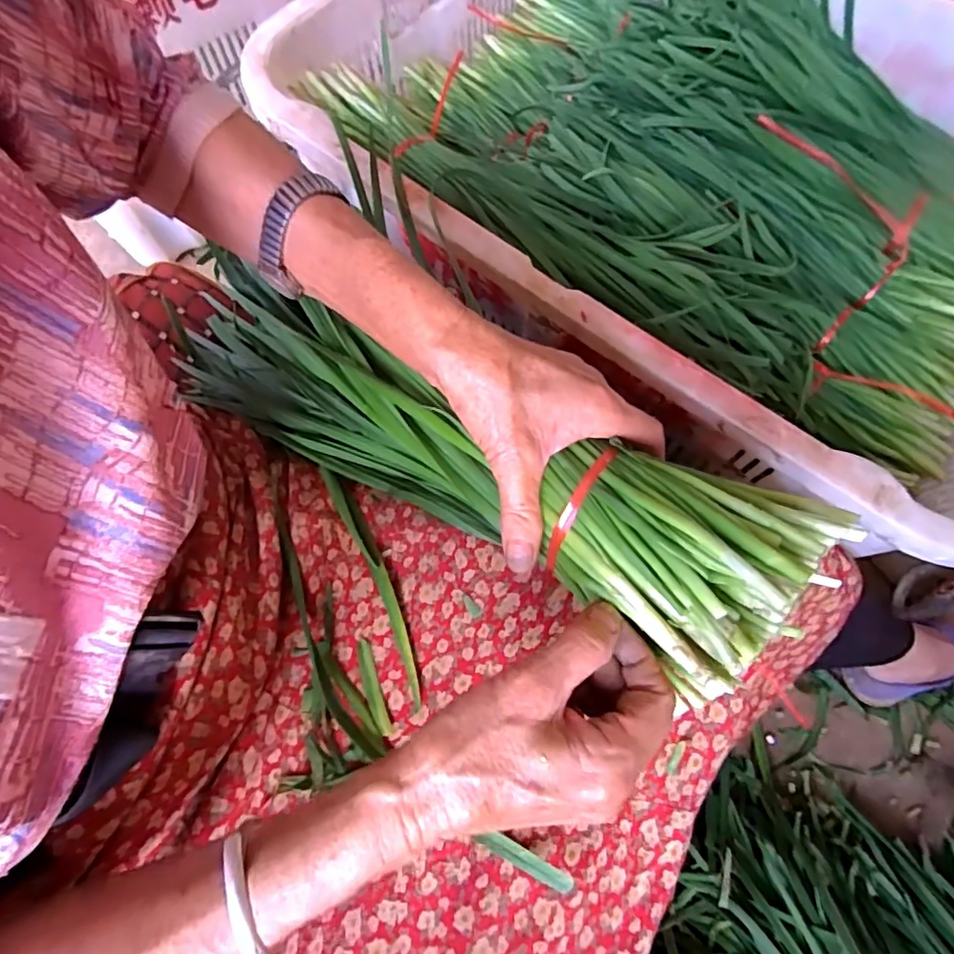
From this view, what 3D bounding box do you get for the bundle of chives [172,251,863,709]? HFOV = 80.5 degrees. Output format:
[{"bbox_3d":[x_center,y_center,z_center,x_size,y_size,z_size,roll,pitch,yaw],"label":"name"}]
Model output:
[{"bbox_3d":[-0.035,-0.023,0.333,0.424,0.089,0.096,24,71,30],"label":"bundle of chives"}]

